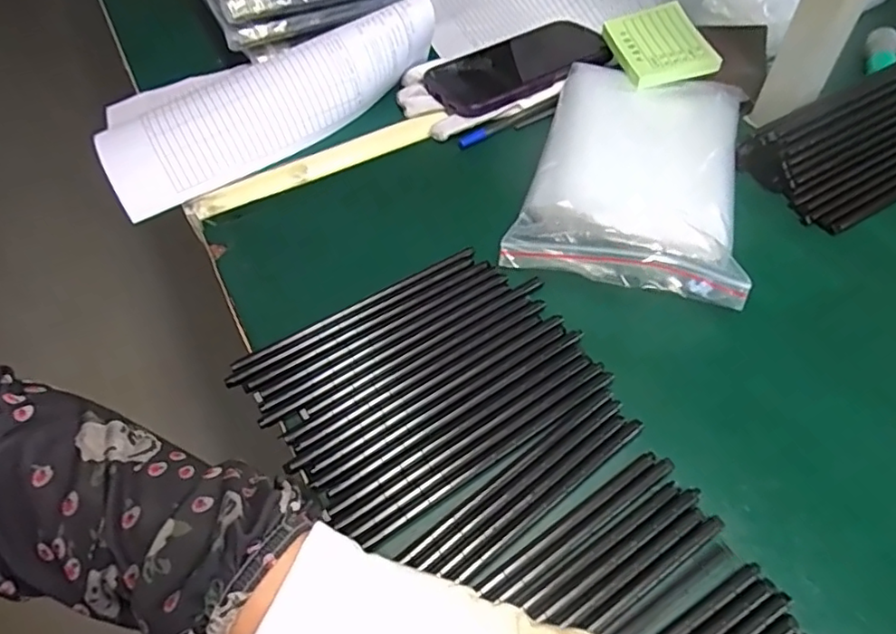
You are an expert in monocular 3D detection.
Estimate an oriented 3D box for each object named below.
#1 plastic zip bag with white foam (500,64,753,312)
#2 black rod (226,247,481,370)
[{"bbox_3d":[0.138,-0.108,0.417,0.147,0.048,0.217,14,55,14],"label":"plastic zip bag with white foam"},{"bbox_3d":[-0.056,-0.008,0.378,0.173,0.006,0.010,-28,56,-16],"label":"black rod"}]

